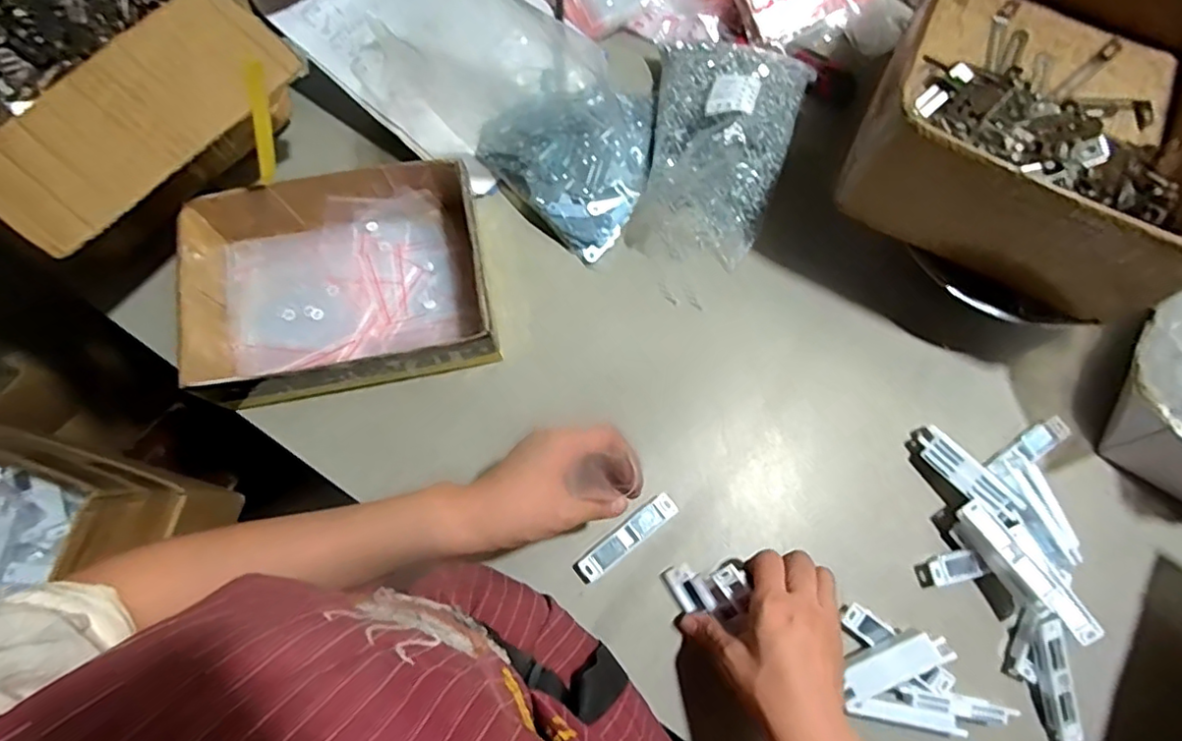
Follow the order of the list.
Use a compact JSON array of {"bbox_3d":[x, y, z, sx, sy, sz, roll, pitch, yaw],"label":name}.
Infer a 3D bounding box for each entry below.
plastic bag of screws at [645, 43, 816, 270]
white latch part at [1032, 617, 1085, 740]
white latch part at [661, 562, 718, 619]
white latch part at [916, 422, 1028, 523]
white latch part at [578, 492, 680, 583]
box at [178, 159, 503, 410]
[{"bbox_3d":[0.132,-0.225,0.583,0.141,0.079,0.211,9,74,2],"label":"plastic bag of screws"},{"bbox_3d":[0.375,0.247,0.485,0.025,0.010,0.098,-12,88,-4],"label":"white latch part"},{"bbox_3d":[0.082,0.182,0.503,0.026,0.014,0.046,-48,62,4],"label":"white latch part"},{"bbox_3d":[0.322,0.090,0.518,0.030,0.009,0.091,-39,66,-10],"label":"white latch part"},{"bbox_3d":[0.032,0.144,0.522,0.096,0.025,0.021,-36,77,-10],"label":"white latch part"},{"bbox_3d":[-0.221,-0.078,0.545,0.246,0.070,0.179,-10,74,-3],"label":"box"}]

